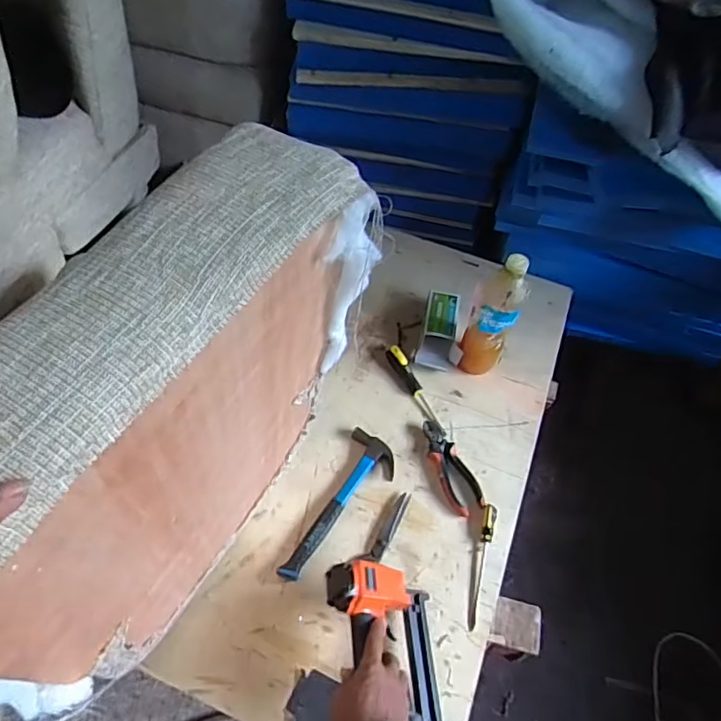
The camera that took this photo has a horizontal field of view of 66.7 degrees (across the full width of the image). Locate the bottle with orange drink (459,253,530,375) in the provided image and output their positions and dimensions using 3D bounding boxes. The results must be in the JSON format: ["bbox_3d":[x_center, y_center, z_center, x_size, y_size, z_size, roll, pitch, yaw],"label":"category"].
[{"bbox_3d":[0.231,-0.068,0.964,0.067,0.281,0.061,0,55,-4],"label":"bottle with orange drink"}]

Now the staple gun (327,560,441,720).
[{"bbox_3d":[0.032,0.373,0.698,0.140,0.086,0.209,0,55,-5],"label":"staple gun"}]

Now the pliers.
[{"bbox_3d":[0.154,0.173,0.923,0.068,0.016,0.171,-11,57,-12],"label":"pliers"}]

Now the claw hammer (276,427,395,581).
[{"bbox_3d":[-0.027,0.234,0.872,0.088,0.032,0.261,24,57,12],"label":"claw hammer"}]

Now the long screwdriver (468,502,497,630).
[{"bbox_3d":[0.189,0.312,0.838,0.020,0.024,0.185,13,55,5],"label":"long screwdriver"}]

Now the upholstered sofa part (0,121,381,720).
[{"bbox_3d":[-0.186,0.098,0.575,0.120,0.480,0.484,31,58,17],"label":"upholstered sofa part"}]

